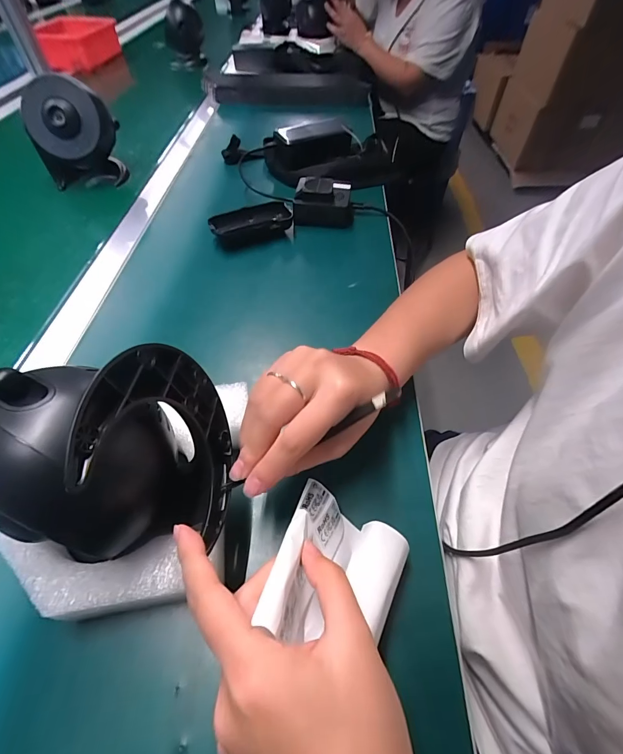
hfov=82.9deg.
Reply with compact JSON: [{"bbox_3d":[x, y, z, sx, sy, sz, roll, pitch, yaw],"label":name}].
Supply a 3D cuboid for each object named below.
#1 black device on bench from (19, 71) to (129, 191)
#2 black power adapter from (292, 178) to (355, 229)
[{"bbox_3d":[-0.362,-0.370,0.542,0.116,0.144,0.071,-17,56,-13],"label":"black device on bench"},{"bbox_3d":[0.018,-0.250,0.502,0.085,0.049,0.069,0,54,-1],"label":"black power adapter"}]

